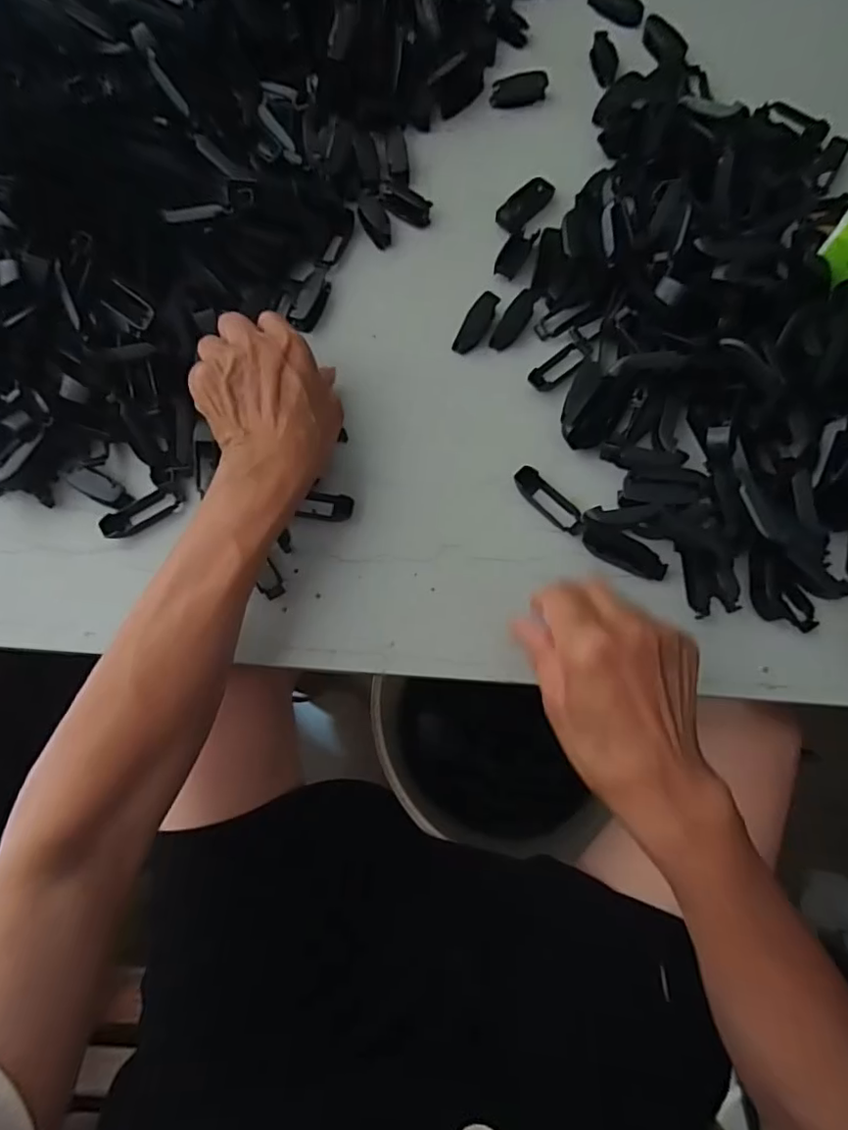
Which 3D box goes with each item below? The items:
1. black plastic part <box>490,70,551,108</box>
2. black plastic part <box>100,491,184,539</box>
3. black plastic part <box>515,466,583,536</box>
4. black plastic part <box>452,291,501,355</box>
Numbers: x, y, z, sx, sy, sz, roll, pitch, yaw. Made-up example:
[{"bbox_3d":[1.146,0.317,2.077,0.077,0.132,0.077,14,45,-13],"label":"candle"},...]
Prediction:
[{"bbox_3d":[0.082,-0.410,0.496,0.049,0.013,0.018,-12,73,-2],"label":"black plastic part"},{"bbox_3d":[-0.191,-0.035,0.392,0.052,0.014,0.019,-29,74,-7],"label":"black plastic part"},{"bbox_3d":[0.084,-0.043,0.387,0.056,0.010,0.018,42,78,13],"label":"black plastic part"},{"bbox_3d":[0.039,-0.179,0.425,0.016,0.013,0.048,27,76,10],"label":"black plastic part"}]

